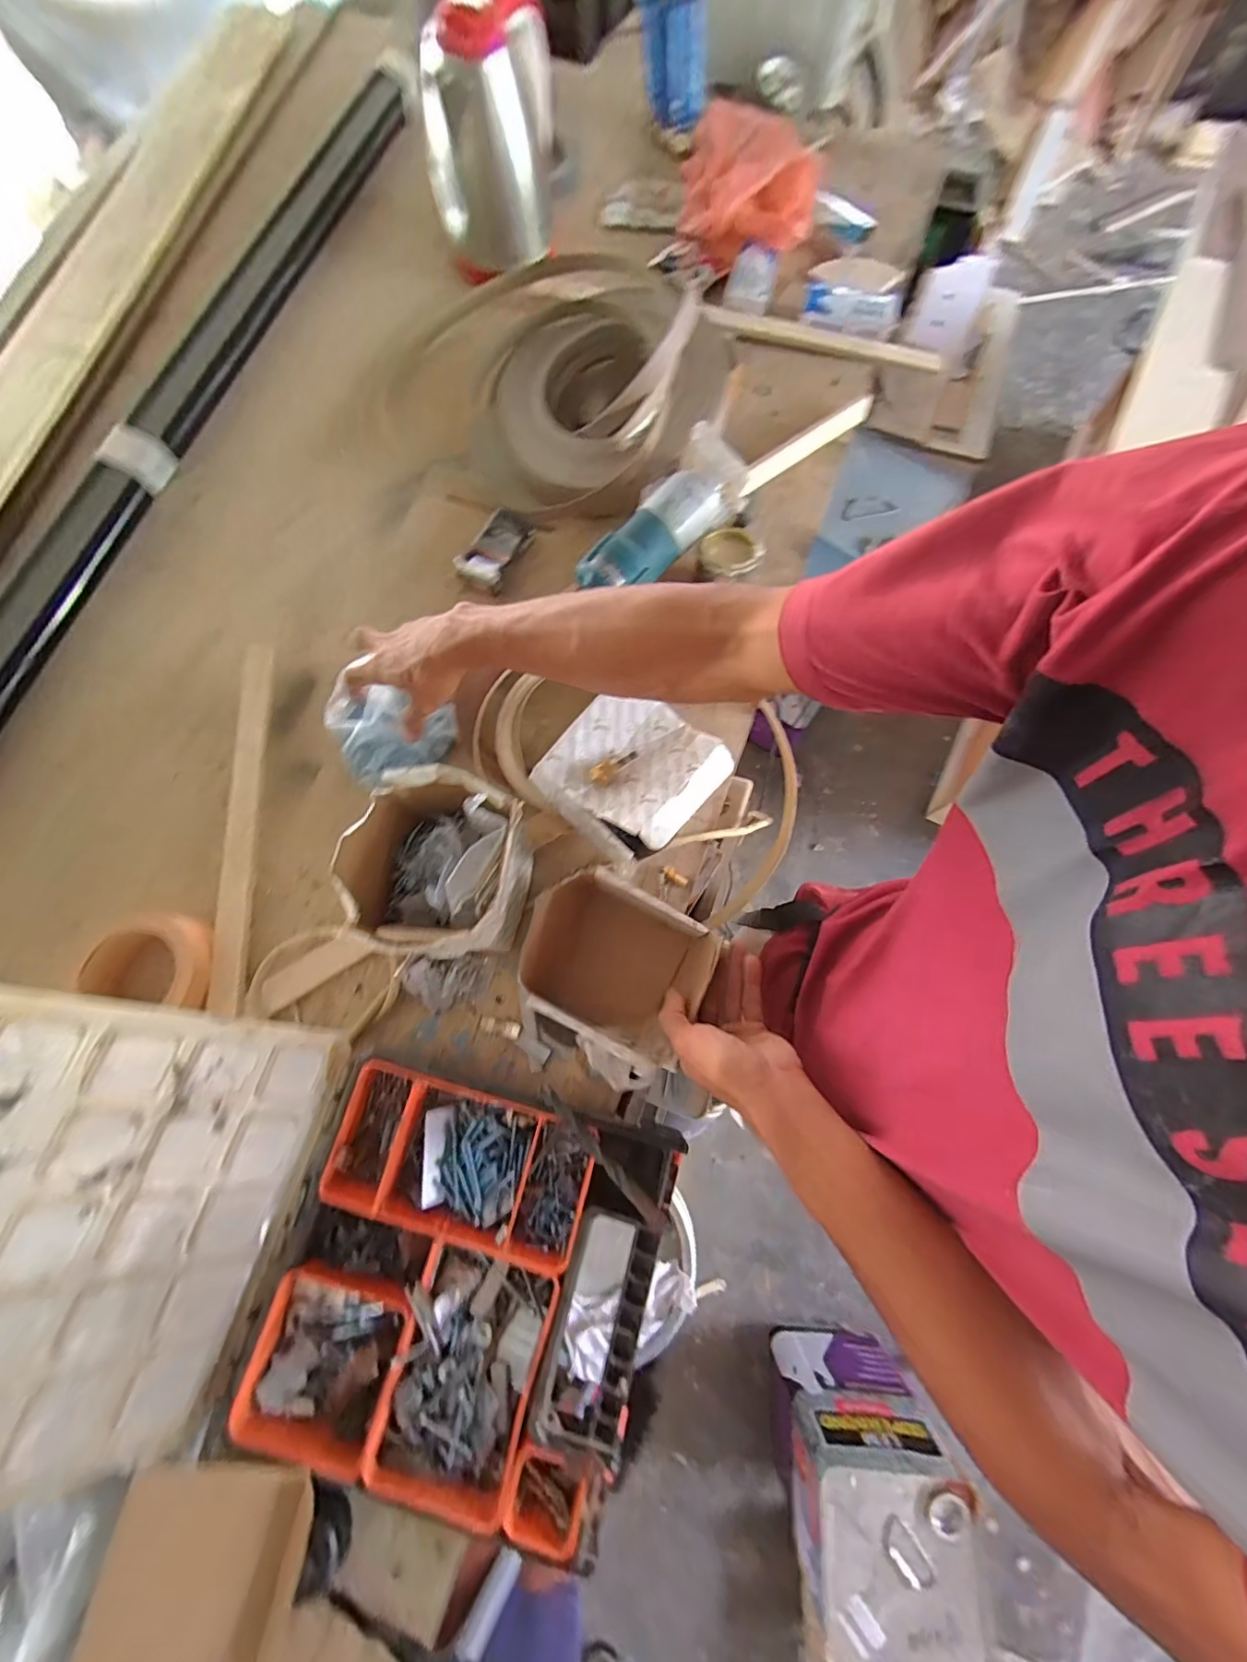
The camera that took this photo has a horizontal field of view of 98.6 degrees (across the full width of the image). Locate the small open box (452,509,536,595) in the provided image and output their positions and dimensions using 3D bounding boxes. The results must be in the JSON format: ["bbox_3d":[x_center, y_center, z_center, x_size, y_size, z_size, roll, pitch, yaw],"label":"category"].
[{"bbox_3d":[-0.157,-0.352,0.665,0.057,0.027,0.111,23,76,7],"label":"small open box"}]

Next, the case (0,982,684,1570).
[{"bbox_3d":[-0.228,0.313,0.353,0.494,0.273,0.296,16,75,5],"label":"case"}]

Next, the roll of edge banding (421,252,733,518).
[{"bbox_3d":[-0.064,-0.611,0.690,0.382,0.106,0.399,-6,75,-1],"label":"roll of edge banding"}]

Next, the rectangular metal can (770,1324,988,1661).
[{"bbox_3d":[0.415,1.132,0.946,0.235,0.342,0.245,3,75,2],"label":"rectangular metal can"}]

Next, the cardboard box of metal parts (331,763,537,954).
[{"bbox_3d":[-0.166,0.036,0.502,0.141,0.137,0.158,13,75,4],"label":"cardboard box of metal parts"}]

